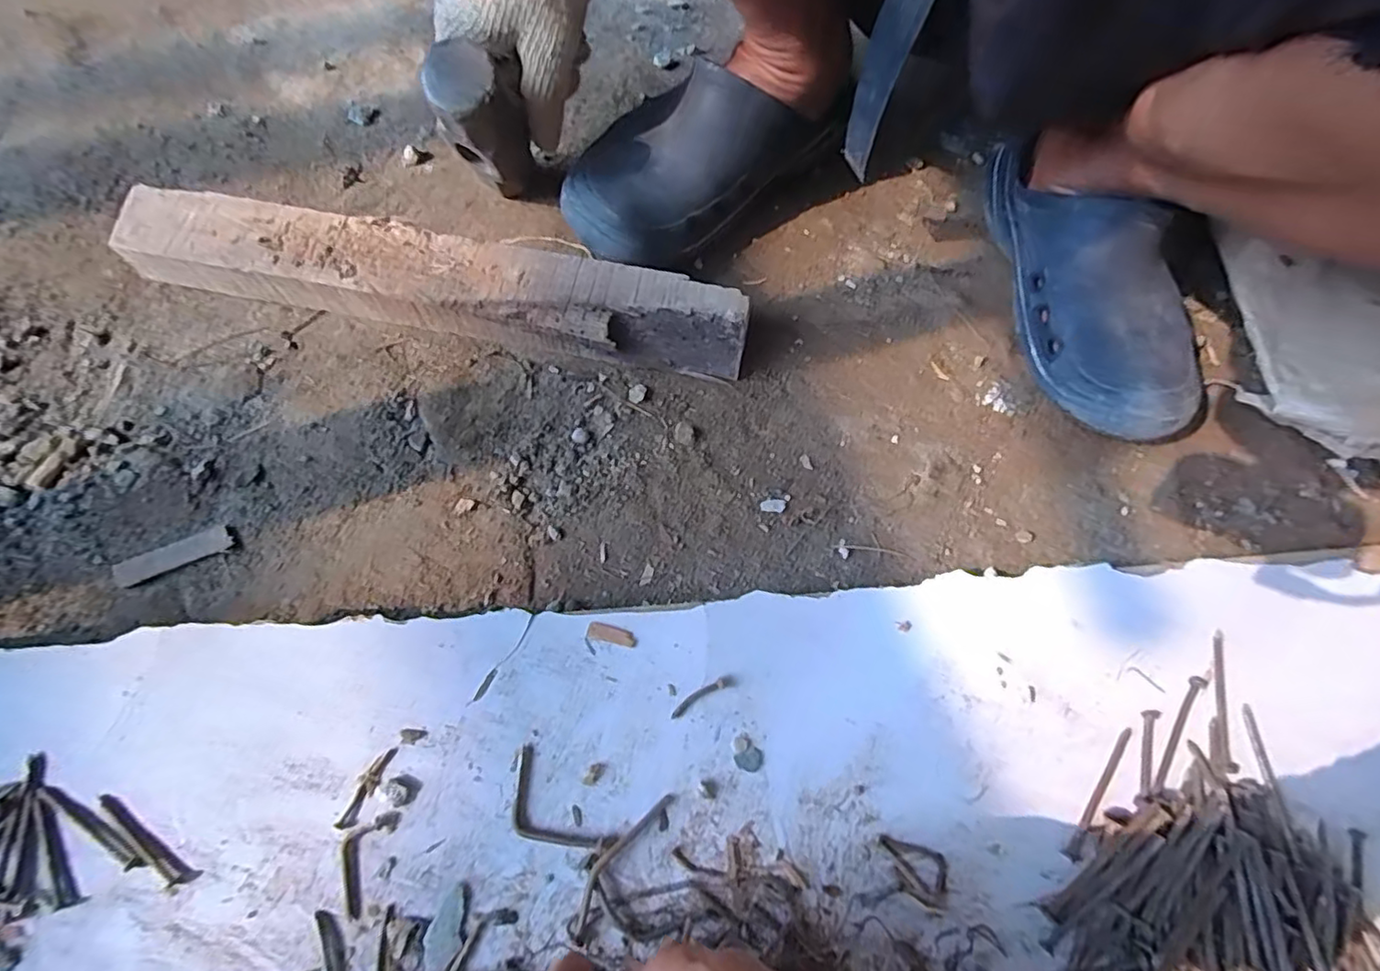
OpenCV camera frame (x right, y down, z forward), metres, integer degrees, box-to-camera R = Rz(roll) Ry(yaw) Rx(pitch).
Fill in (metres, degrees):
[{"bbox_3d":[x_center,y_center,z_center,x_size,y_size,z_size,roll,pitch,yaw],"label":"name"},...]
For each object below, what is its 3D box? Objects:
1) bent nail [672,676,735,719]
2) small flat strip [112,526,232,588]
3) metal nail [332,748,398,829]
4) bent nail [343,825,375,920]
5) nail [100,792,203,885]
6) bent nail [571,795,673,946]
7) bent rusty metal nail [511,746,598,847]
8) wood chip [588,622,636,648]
[{"bbox_3d":[0.006,0.106,0.306,0.035,0.004,0.007,-26,70,-12],"label":"bent nail"},{"bbox_3d":[-0.291,0.039,0.340,0.060,0.004,0.014,-22,69,-10],"label":"small flat strip"},{"bbox_3d":[-0.147,0.136,0.275,0.009,0.004,0.036,20,68,7],"label":"metal nail"},{"bbox_3d":[-0.146,0.168,0.264,0.010,0.004,0.034,-4,67,-3],"label":"bent nail"},{"bbox_3d":[-0.231,0.151,0.258,0.051,0.012,0.009,36,71,13],"label":"nail"},{"bbox_3d":[-0.033,0.169,0.275,0.013,0.009,0.068,34,70,13],"label":"bent nail"},{"bbox_3d":[-0.069,0.150,0.280,0.024,0.004,0.054,-37,72,-15],"label":"bent rusty metal nail"},{"bbox_3d":[-0.040,0.077,0.313,0.025,0.004,0.009,11,67,4],"label":"wood chip"}]

